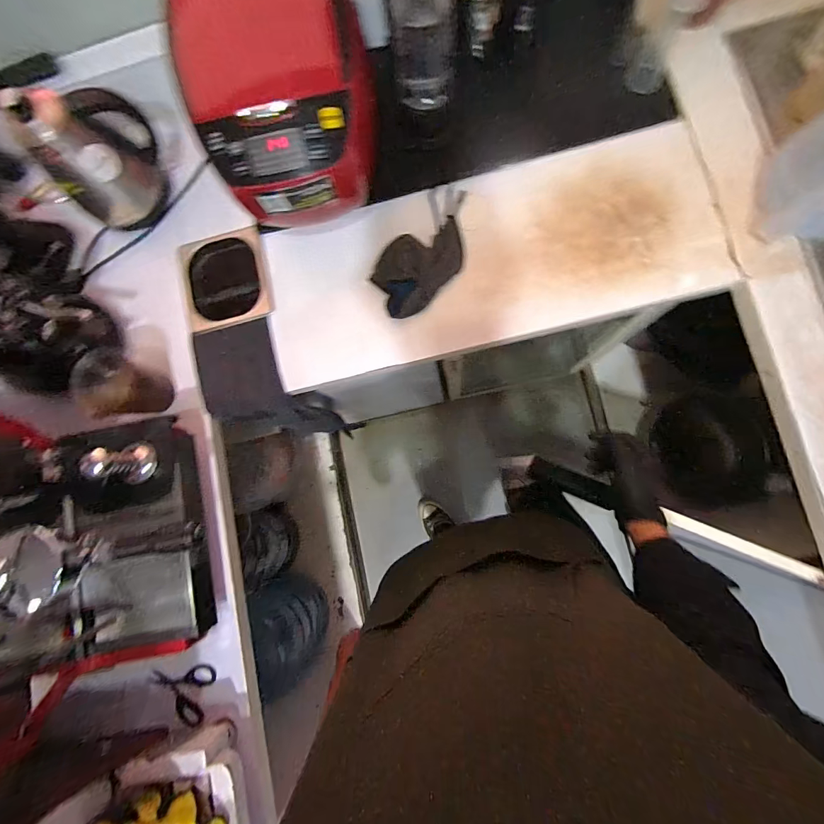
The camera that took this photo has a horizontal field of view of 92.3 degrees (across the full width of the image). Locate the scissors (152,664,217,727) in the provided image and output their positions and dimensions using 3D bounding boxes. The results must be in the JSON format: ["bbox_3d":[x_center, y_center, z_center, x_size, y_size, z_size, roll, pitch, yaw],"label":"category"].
[{"bbox_3d":[-0.362,0.434,0.625,0.095,0.021,0.088,-1,84,5],"label":"scissors"}]

